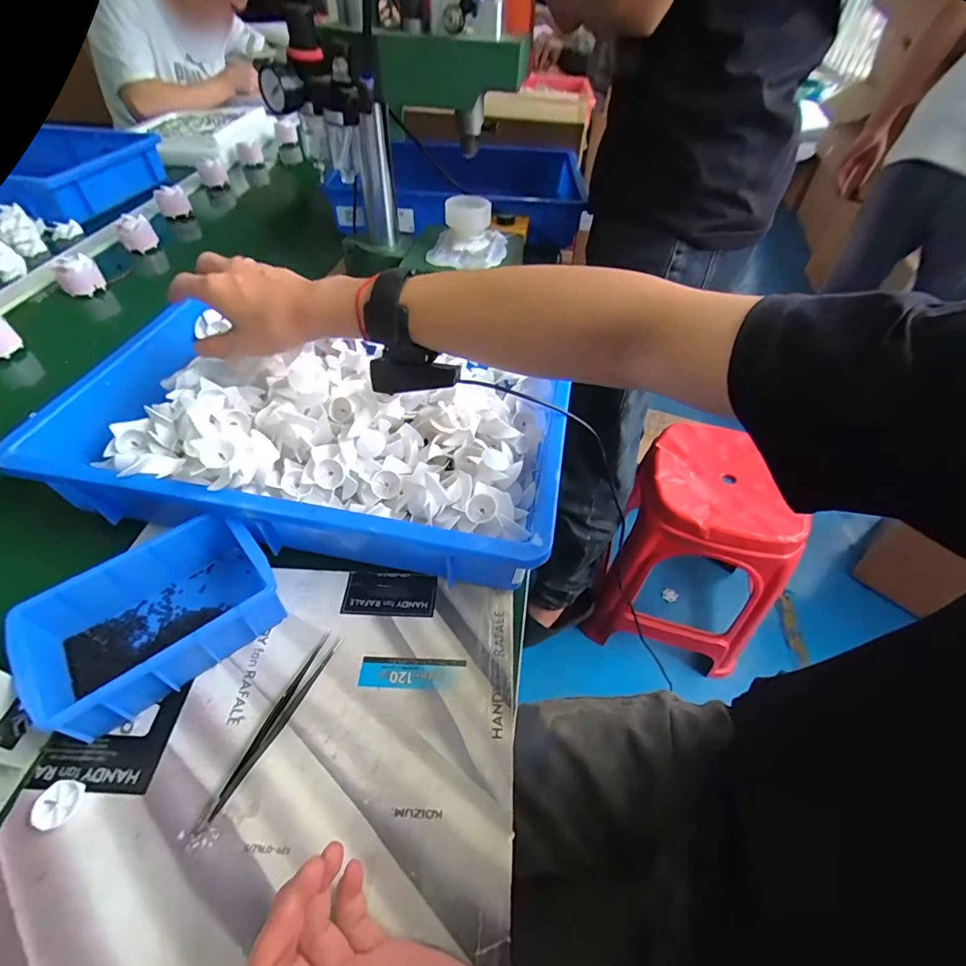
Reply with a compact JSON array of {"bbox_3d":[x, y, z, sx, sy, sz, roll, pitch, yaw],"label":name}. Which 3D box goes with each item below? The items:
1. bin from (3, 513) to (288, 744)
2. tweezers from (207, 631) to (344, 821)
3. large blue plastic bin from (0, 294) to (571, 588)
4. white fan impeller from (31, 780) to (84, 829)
[{"bbox_3d":[-0.226,0.092,0.338,0.143,0.054,0.094,-33,58,-27],"label":"bin"},{"bbox_3d":[-0.136,0.155,0.320,0.014,0.005,0.121,20,51,15],"label":"tweezers"},{"bbox_3d":[-0.152,-0.042,0.429,0.429,0.091,0.208,9,49,6],"label":"large blue plastic bin"},{"bbox_3d":[-0.252,0.190,0.283,0.021,0.010,0.024,16,51,12],"label":"white fan impeller"}]

